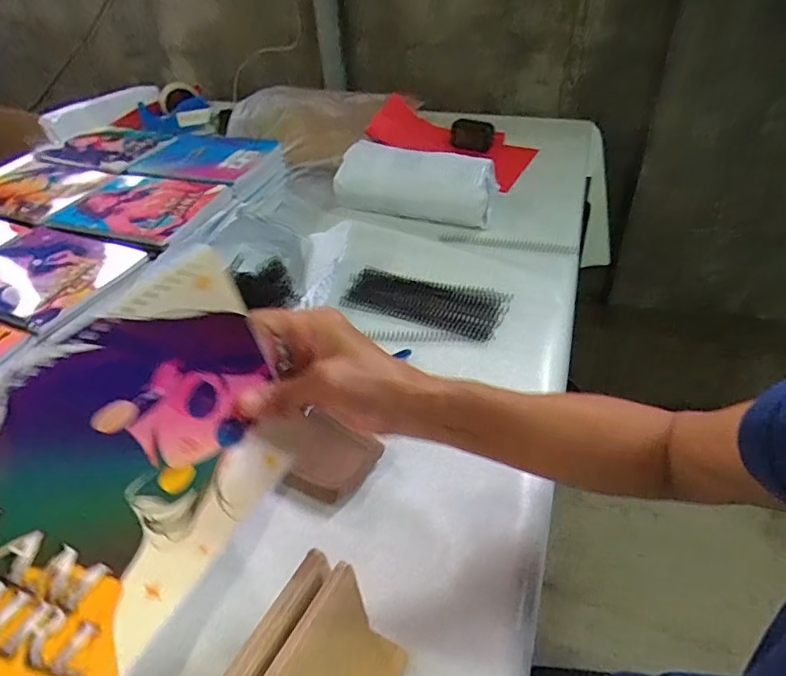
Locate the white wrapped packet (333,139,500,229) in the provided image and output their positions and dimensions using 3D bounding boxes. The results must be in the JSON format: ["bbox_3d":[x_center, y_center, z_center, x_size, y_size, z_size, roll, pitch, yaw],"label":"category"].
[{"bbox_3d":[0.032,-0.253,0.809,0.259,0.102,0.060,11,44,13],"label":"white wrapped packet"}]

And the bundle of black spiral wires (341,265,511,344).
[{"bbox_3d":[0.038,-0.050,0.661,0.214,0.011,0.089,14,44,16],"label":"bundle of black spiral wires"}]

